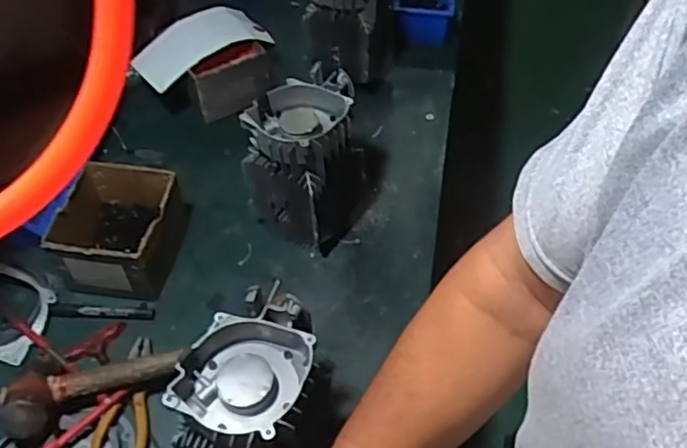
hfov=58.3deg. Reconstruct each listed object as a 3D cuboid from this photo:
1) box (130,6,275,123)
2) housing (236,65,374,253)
[{"bbox_3d":[-0.230,-0.275,1.075,0.236,0.109,0.174,-23,54,-17],"label":"box"},{"bbox_3d":[-0.047,-0.084,0.866,0.131,0.218,0.142,28,56,22],"label":"housing"}]

